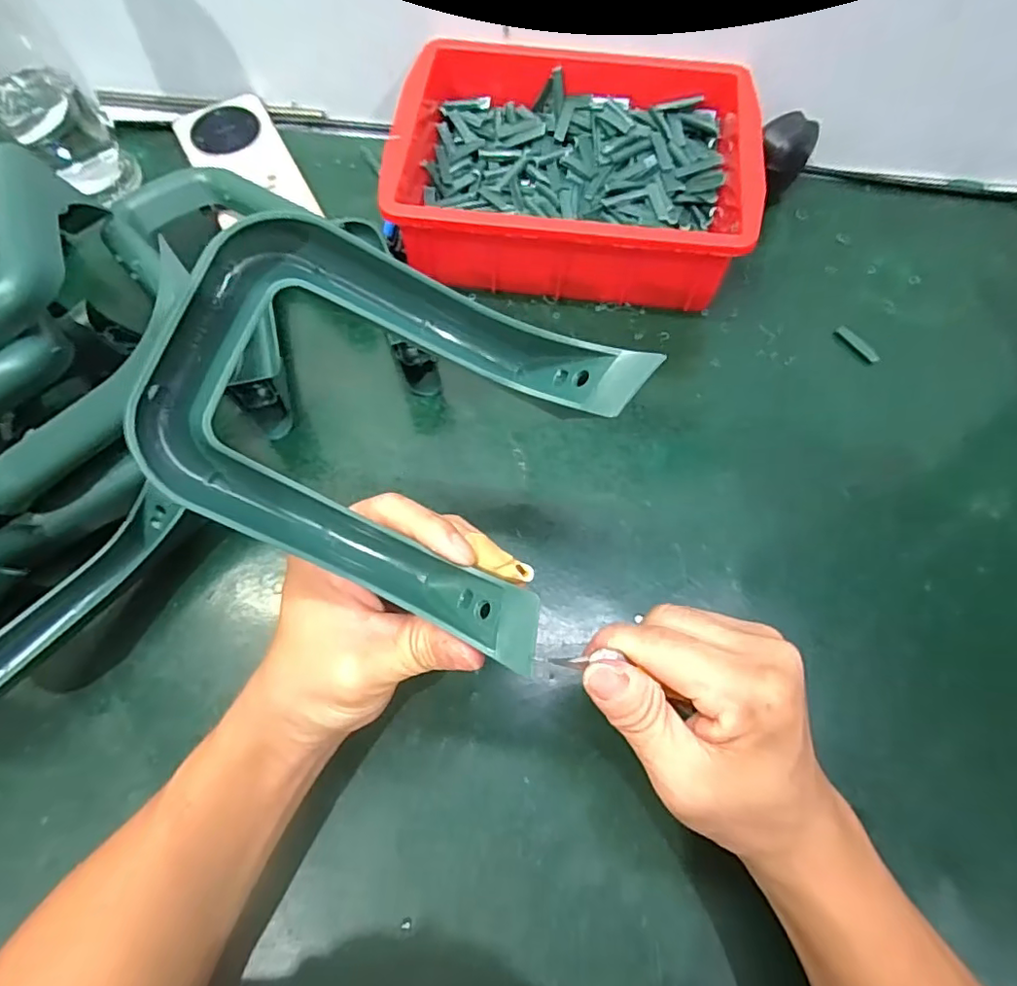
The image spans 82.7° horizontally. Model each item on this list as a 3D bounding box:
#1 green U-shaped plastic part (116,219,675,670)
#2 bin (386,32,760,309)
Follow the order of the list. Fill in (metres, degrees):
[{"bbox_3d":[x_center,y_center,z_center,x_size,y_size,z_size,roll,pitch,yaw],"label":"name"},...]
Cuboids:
[{"bbox_3d":[-0.040,-0.029,0.217,0.158,0.070,0.126,22,69,9],"label":"green U-shaped plastic part"},{"bbox_3d":[0.046,-0.236,0.428,0.248,0.073,0.188,7,67,3],"label":"bin"}]

